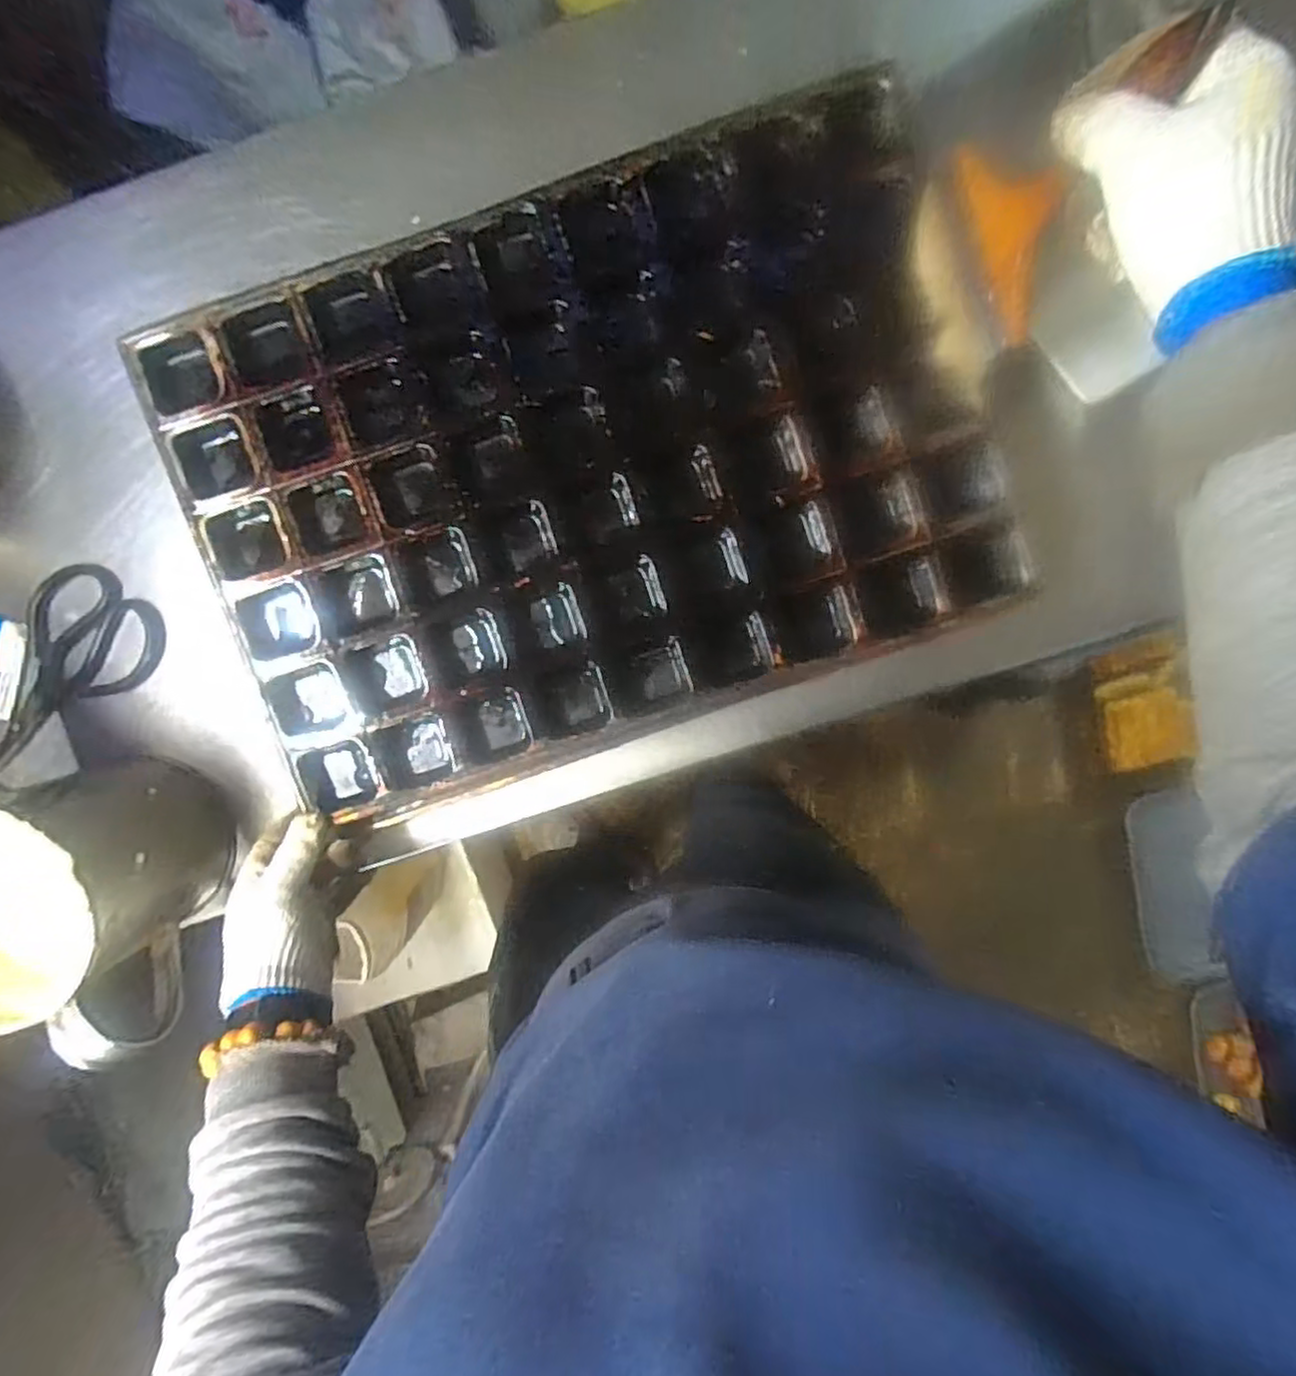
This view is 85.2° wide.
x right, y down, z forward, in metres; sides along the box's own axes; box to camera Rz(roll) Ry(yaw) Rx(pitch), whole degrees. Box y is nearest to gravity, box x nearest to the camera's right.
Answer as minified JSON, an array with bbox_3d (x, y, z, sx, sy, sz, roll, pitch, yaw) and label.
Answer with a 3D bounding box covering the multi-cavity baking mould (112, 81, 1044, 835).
[{"bbox_3d":[-0.048,-0.158,0.527,0.575,0.029,0.390,-19,97,6],"label":"multi-cavity baking mould"}]

